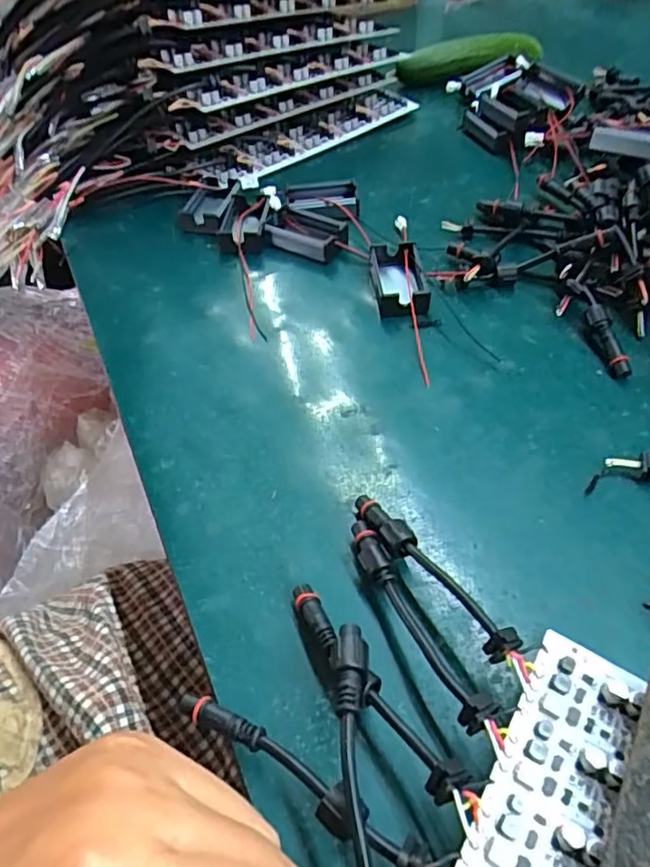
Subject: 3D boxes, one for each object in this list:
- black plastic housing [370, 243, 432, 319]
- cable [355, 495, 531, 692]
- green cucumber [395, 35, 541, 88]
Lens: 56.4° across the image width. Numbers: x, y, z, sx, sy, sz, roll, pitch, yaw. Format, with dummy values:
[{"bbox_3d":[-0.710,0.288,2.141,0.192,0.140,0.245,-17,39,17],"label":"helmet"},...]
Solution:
[{"bbox_3d":[0.046,-0.097,0.380,0.030,0.015,0.056,-5,50,0],"label":"black plastic housing"},{"bbox_3d":[0.042,0.058,0.241,0.012,0.033,0.102,-27,53,-18],"label":"cable"},{"bbox_3d":[0.136,-0.347,0.569,0.144,0.033,0.031,-22,52,-14],"label":"green cucumber"}]

